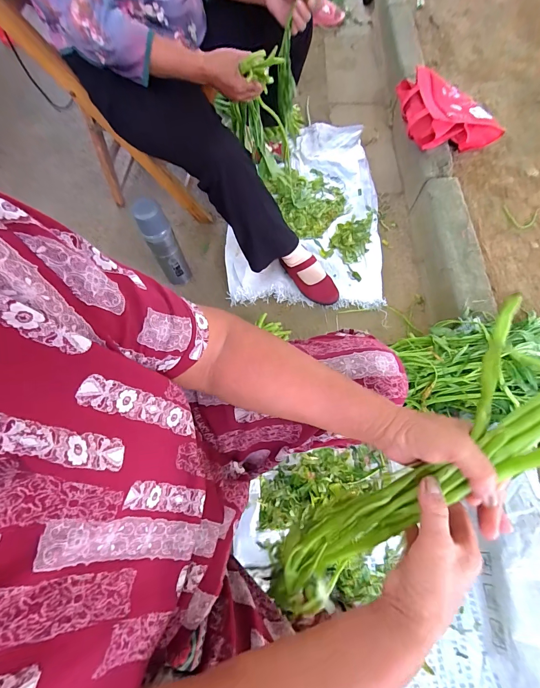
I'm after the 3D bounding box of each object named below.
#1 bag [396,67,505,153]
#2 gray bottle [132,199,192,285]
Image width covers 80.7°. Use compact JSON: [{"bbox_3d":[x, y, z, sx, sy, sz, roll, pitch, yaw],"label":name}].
[{"bbox_3d":[0.561,-0.755,1.035,0.269,0.136,0.277,-14,69,-6],"label":"bag"},{"bbox_3d":[-0.282,-0.253,0.867,0.074,0.306,0.063,-22,70,-9],"label":"gray bottle"}]

